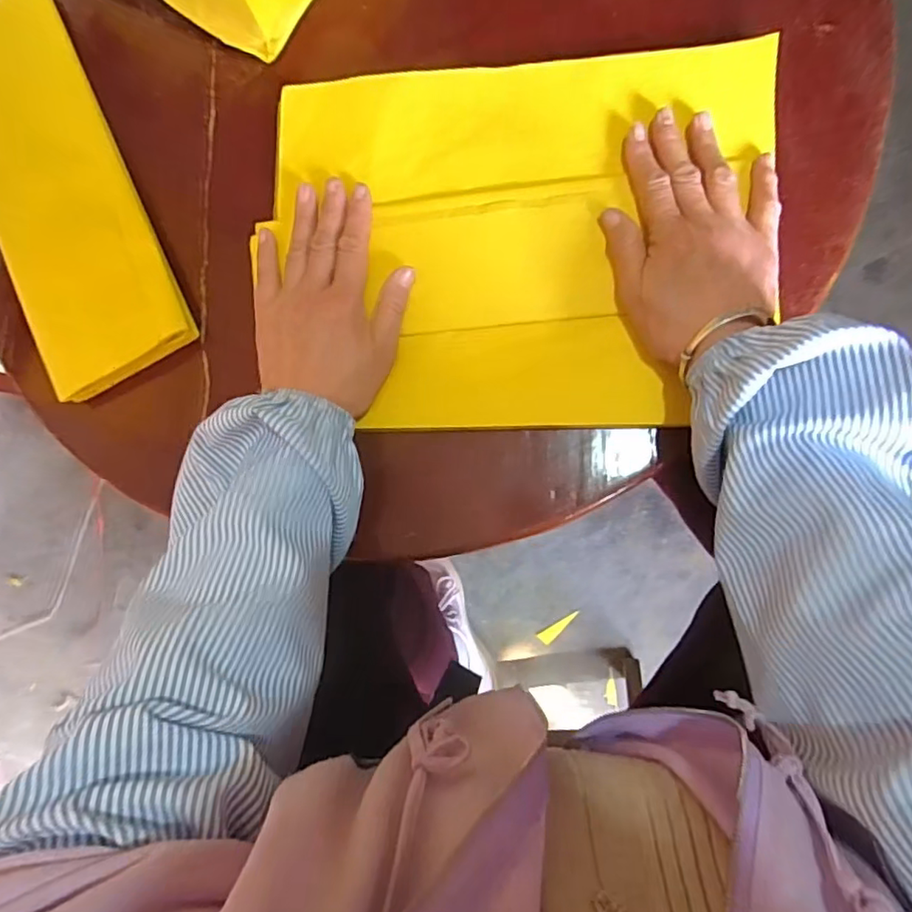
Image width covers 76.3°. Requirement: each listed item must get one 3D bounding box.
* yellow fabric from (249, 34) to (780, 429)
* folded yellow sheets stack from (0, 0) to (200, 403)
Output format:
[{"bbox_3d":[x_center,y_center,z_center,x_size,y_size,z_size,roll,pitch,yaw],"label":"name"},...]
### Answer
[{"bbox_3d":[0.040,-0.153,0.409,0.344,0.016,0.267,0,85,7],"label":"yellow fabric"},{"bbox_3d":[-0.322,-0.217,0.462,0.115,0.023,0.340,-26,82,4],"label":"folded yellow sheets stack"}]

